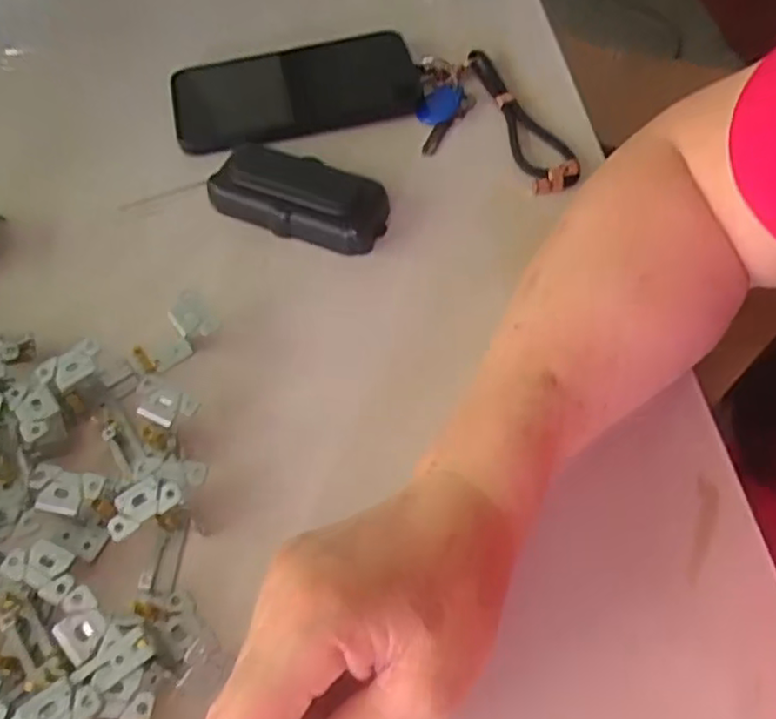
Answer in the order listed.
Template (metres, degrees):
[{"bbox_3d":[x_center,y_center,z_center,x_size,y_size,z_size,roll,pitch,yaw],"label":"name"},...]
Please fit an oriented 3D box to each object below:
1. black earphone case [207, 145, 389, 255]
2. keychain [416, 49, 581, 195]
[{"bbox_3d":[-0.052,-0.099,0.399,0.104,0.024,0.049,19,62,11],"label":"black earphone case"},{"bbox_3d":[0.061,-0.153,0.430,0.074,0.014,0.131,-23,63,-12],"label":"keychain"}]

